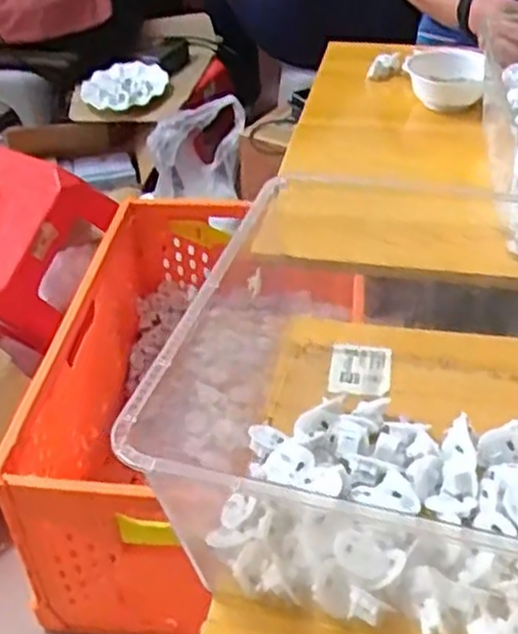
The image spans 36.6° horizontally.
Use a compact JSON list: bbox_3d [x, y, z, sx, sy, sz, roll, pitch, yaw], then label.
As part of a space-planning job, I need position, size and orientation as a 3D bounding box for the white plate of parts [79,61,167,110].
[{"bbox_3d":[-0.280,-0.486,1.633,0.178,0.028,0.167,-2,39,2],"label":"white plate of parts"}]

